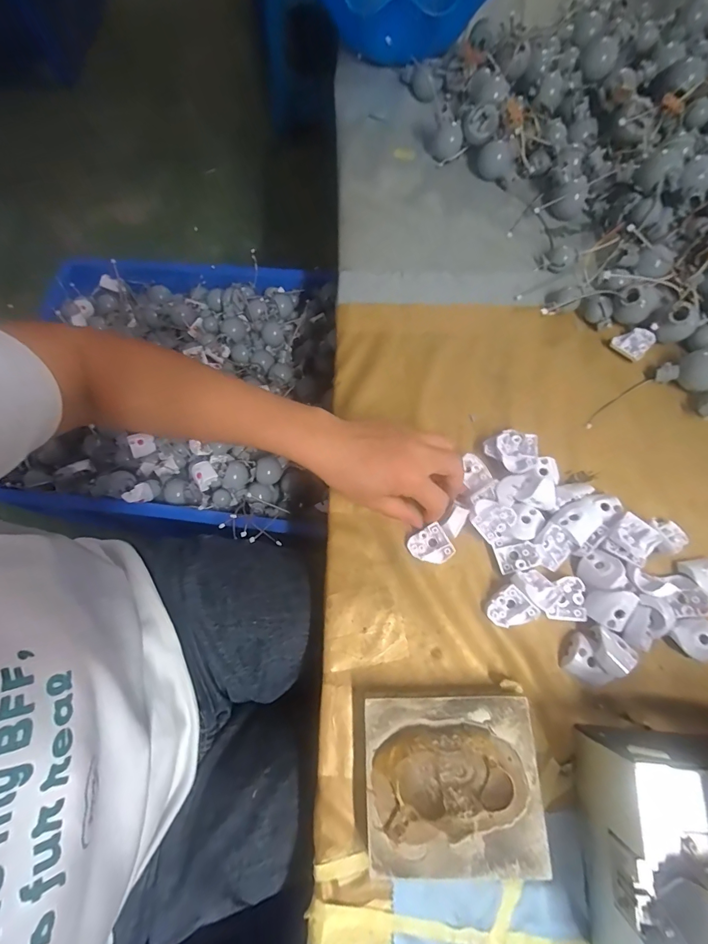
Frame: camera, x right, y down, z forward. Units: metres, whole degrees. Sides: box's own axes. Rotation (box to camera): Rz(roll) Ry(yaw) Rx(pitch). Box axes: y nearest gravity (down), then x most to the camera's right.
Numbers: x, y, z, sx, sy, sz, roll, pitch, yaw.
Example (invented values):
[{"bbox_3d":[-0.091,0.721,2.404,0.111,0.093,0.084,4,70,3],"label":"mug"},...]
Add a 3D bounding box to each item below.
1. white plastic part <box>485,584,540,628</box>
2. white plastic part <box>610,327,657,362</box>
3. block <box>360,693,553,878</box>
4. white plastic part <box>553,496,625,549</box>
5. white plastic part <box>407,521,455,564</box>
[{"bbox_3d":[0.122,0.109,0.322,0.030,0.017,0.032,-36,73,-12],"label":"white plastic part"},{"bbox_3d":[0.268,-0.124,0.394,0.034,0.012,0.029,-38,74,-12],"label":"white plastic part"},{"bbox_3d":[0.066,0.212,0.283,0.114,0.032,0.102,-2,70,0],"label":"block"},{"bbox_3d":[0.194,0.034,0.336,0.058,0.010,0.030,-32,73,-10],"label":"white plastic part"},{"bbox_3d":[0.063,0.062,0.340,0.031,0.013,0.031,-34,88,7],"label":"white plastic part"}]

